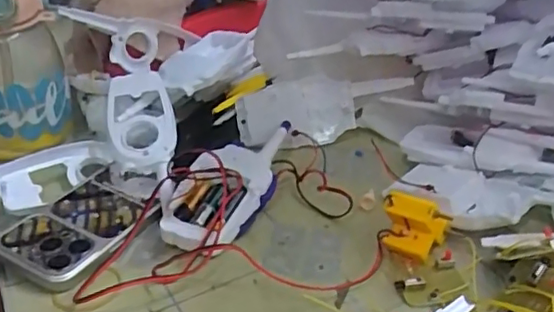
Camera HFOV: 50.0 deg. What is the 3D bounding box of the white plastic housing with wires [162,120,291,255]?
[{"bbox_3d":[-0.032,0.010,0.483,0.062,0.036,0.169,13,34,27],"label":"white plastic housing with wires"}]

